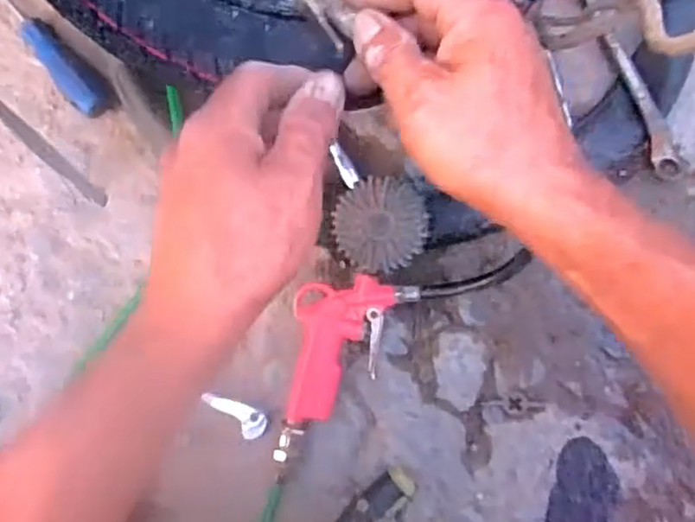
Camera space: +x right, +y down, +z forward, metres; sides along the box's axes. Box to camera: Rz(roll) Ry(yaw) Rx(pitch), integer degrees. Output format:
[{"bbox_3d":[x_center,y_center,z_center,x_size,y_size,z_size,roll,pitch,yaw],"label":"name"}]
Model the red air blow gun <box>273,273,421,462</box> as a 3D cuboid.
[{"bbox_3d":[-0.019,0.076,0.539,0.076,0.038,0.160,29,93,6],"label":"red air blow gun"}]

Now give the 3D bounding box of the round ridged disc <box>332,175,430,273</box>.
[{"bbox_3d":[0.024,-0.027,0.504,0.068,0.016,0.066,5,91,7],"label":"round ridged disc"}]

